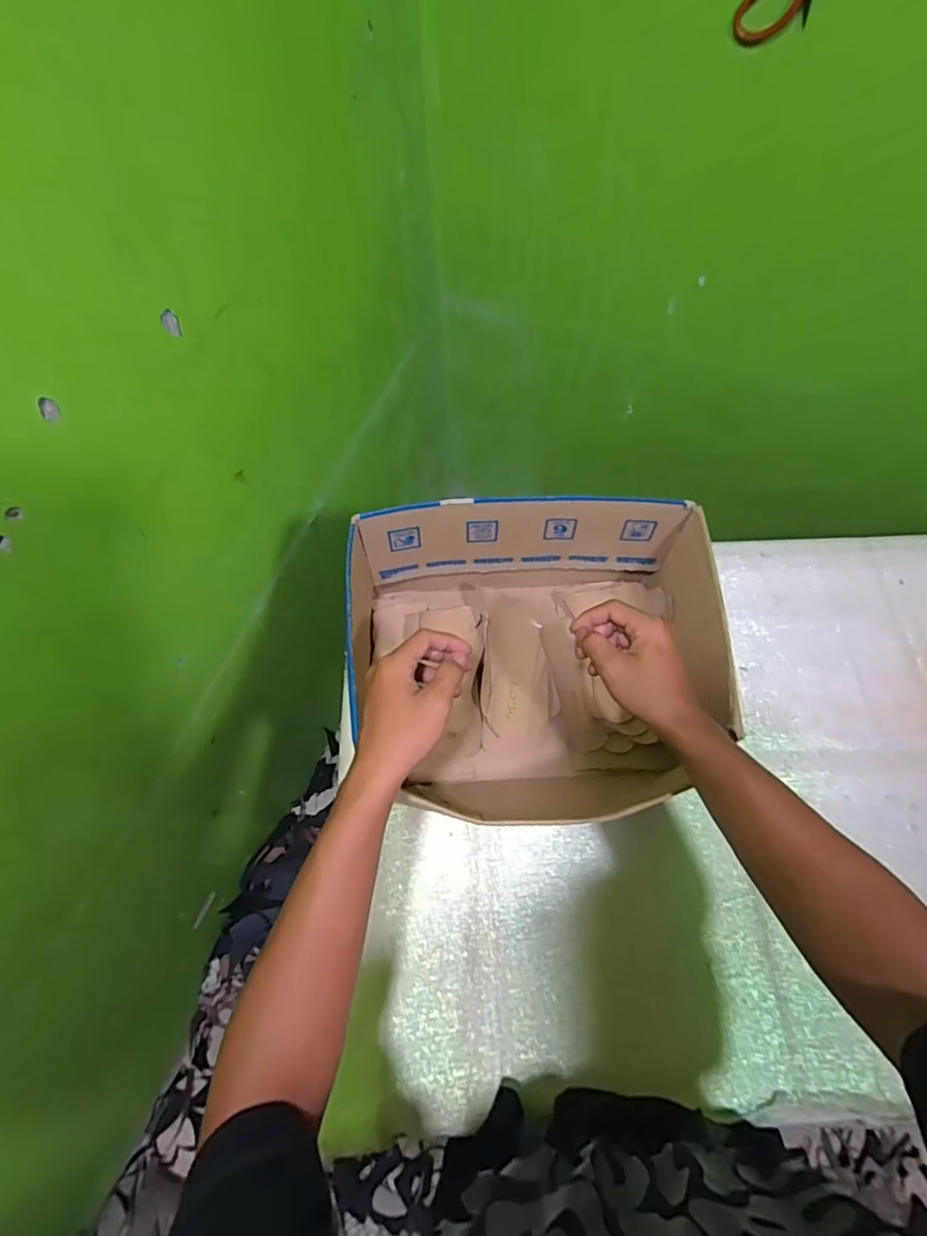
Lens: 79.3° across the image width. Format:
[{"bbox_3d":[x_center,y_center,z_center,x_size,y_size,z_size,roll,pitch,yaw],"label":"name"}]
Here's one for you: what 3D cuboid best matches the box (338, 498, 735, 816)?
[{"bbox_3d":[0.066,0.045,0.596,0.341,0.163,0.297,0,67,3],"label":"box"}]

